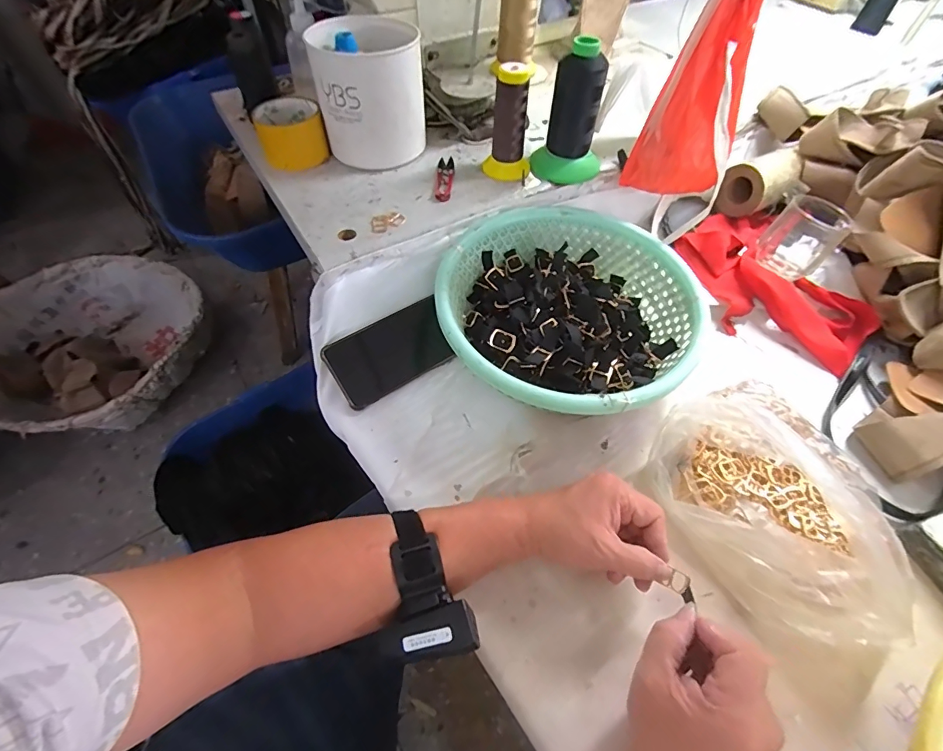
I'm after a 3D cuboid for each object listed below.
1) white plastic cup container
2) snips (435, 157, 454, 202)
[{"bbox_3d":[-0.128,-0.355,0.553,0.124,0.119,0.137,-12,57,-10],"label":"white plastic cup container"},{"bbox_3d":[-0.034,-0.250,0.558,0.021,0.004,0.103,1,56,-1],"label":"snips"}]

